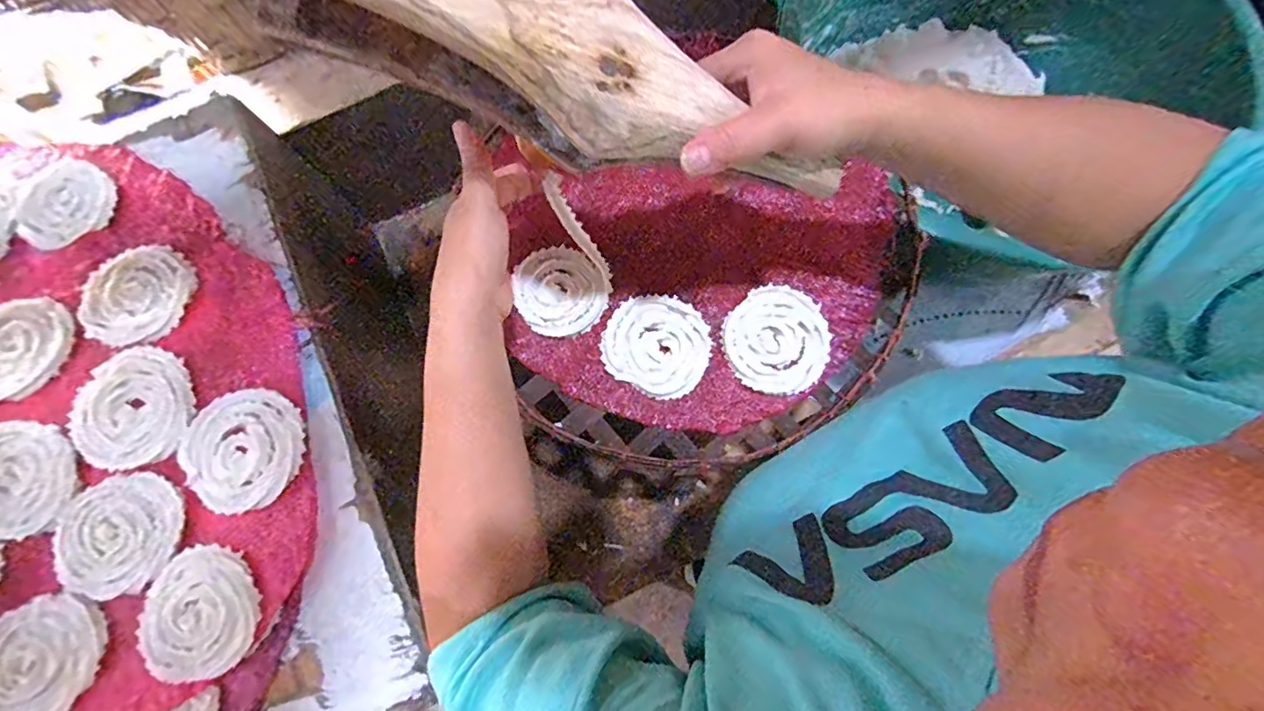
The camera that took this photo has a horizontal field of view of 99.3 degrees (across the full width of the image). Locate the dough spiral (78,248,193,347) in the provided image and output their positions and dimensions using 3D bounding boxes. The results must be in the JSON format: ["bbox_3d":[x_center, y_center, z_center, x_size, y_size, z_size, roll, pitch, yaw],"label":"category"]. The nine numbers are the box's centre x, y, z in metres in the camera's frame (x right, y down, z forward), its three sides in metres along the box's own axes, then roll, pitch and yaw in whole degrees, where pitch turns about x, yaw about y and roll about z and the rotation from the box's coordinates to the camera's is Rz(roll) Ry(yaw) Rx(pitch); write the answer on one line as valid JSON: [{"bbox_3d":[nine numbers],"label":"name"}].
[{"bbox_3d":[-0.377,-0.045,0.403,0.080,0.006,0.079,-1,75,3],"label":"dough spiral"}]

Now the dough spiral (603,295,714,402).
[{"bbox_3d":[0.020,-0.010,0.420,0.082,0.008,0.076,-1,75,3],"label":"dough spiral"}]

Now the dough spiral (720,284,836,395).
[{"bbox_3d":[0.114,-0.013,0.416,0.081,0.010,0.082,-1,75,3],"label":"dough spiral"}]

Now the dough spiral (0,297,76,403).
[{"bbox_3d":[-0.457,-0.004,0.402,0.086,0.019,0.080,7,74,1],"label":"dough spiral"}]

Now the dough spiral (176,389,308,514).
[{"bbox_3d":[-0.269,0.064,0.371,0.078,0.007,0.078,-1,75,3],"label":"dough spiral"}]

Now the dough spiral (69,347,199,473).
[{"bbox_3d":[-0.348,0.037,0.376,0.077,0.008,0.082,-1,75,3],"label":"dough spiral"}]

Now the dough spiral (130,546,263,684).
[{"bbox_3d":[-0.281,0.168,0.349,0.075,0.011,0.078,-1,75,3],"label":"dough spiral"}]

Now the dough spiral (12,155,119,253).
[{"bbox_3d":[-0.468,-0.127,0.440,0.077,0.004,0.081,-1,75,3],"label":"dough spiral"}]

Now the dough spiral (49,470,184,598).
[{"bbox_3d":[-0.347,0.119,0.358,0.084,0.005,0.075,-8,75,1],"label":"dough spiral"}]

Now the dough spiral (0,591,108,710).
[{"bbox_3d":[-0.381,0.197,0.342,0.074,0.012,0.075,-1,75,3],"label":"dough spiral"}]

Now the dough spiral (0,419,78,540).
[{"bbox_3d":[-0.423,0.084,0.368,0.088,0.013,0.075,1,75,3],"label":"dough spiral"}]

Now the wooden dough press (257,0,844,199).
[{"bbox_3d":[-0.018,-0.127,0.263,0.277,0.062,0.057,11,73,-19],"label":"wooden dough press"}]

